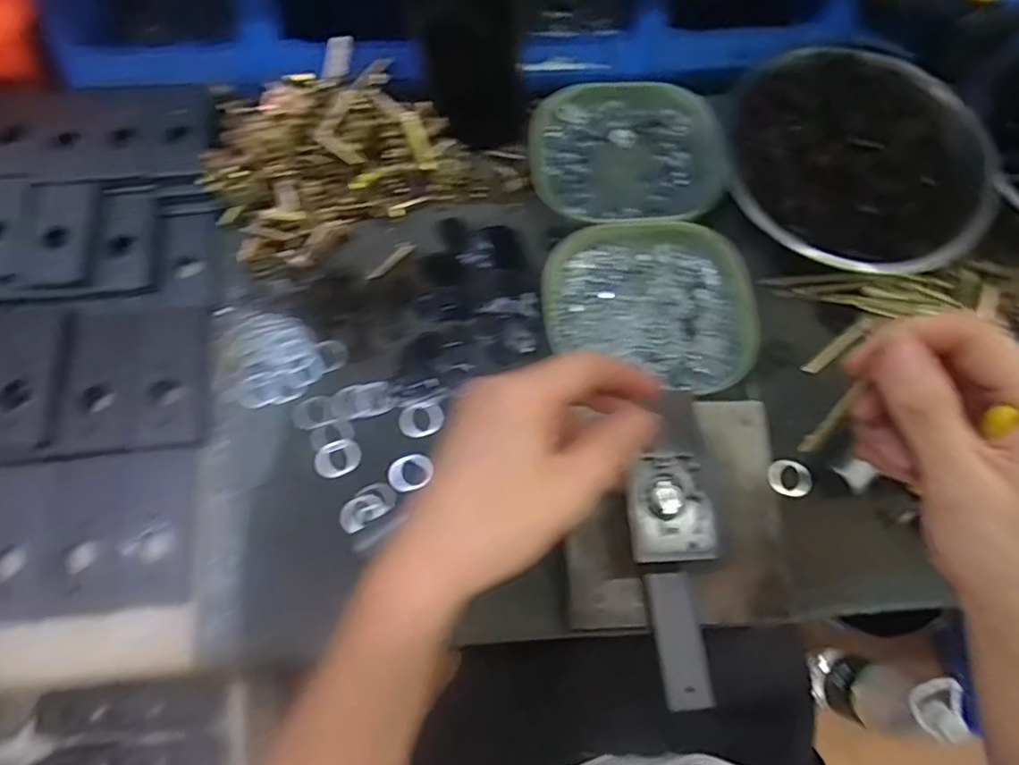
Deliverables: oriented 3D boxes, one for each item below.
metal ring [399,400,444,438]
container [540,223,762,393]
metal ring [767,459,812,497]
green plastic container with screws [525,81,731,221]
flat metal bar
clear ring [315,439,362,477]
[{"bbox_3d":[-0.065,0.027,0.465,0.032,0.004,0.025,-21,76,-7],"label":"metal ring"},{"bbox_3d":[0.104,-0.058,0.476,0.151,0.030,0.130,-6,75,-3],"label":"container"},{"bbox_3d":[0.206,0.070,0.460,0.030,0.005,0.026,14,68,25],"label":"metal ring"},{"bbox_3d":[0.093,-0.187,0.520,0.149,0.041,0.132,1,75,-1],"label":"green plastic container with screws"},{"bbox_3d":[0.108,0.162,0.399,0.030,0.014,0.079,-5,75,-3],"label":"flat metal bar"},{"bbox_3d":[-0.124,0.055,0.454,0.033,0.004,0.025,-21,76,-7],"label":"clear ring"}]

